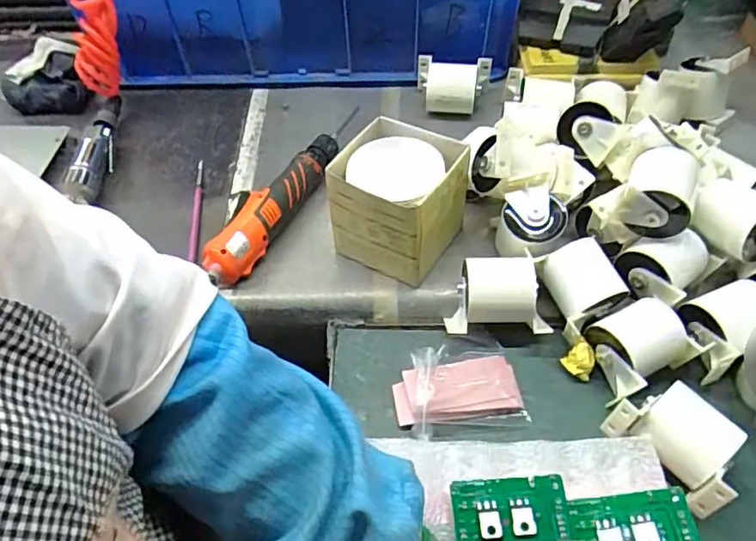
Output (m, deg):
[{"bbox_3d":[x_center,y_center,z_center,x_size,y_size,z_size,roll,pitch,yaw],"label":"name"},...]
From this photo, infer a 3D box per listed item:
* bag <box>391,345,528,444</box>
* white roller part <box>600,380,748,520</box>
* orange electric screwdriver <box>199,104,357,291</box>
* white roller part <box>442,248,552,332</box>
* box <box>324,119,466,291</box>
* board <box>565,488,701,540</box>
[{"bbox_3d":[0.069,0.097,0.496,0.109,0.033,0.078,-9,60,-8],"label":"bag"},{"bbox_3d":[0.241,0.139,0.460,0.064,0.058,0.097,-36,60,-22],"label":"white roller part"},{"bbox_3d":[-0.099,-0.096,0.633,0.048,0.046,0.273,20,57,15],"label":"orange electric screwdriver"},{"bbox_3d":[0.112,0.027,0.535,0.093,0.058,0.068,2,54,4],"label":"white roller part"},{"bbox_3d":[0.019,-0.067,0.574,0.111,0.116,0.106,26,59,19],"label":"box"},{"bbox_3d":[0.181,0.193,0.401,0.086,0.005,0.069,-7,56,10],"label":"board"}]

